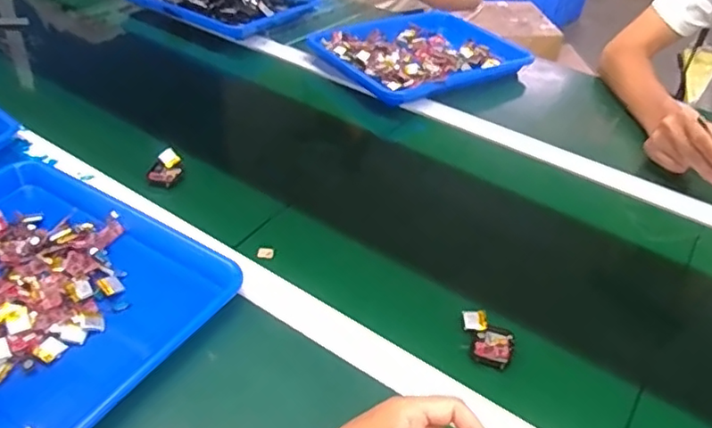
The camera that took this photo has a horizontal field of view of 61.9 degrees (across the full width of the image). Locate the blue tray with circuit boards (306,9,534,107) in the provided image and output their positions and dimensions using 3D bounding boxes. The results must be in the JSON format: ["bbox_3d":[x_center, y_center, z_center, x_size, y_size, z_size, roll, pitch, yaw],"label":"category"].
[{"bbox_3d":[0.118,-0.273,1.028,0.321,0.057,0.264,-26,49,-33],"label":"blue tray with circuit boards"}]

